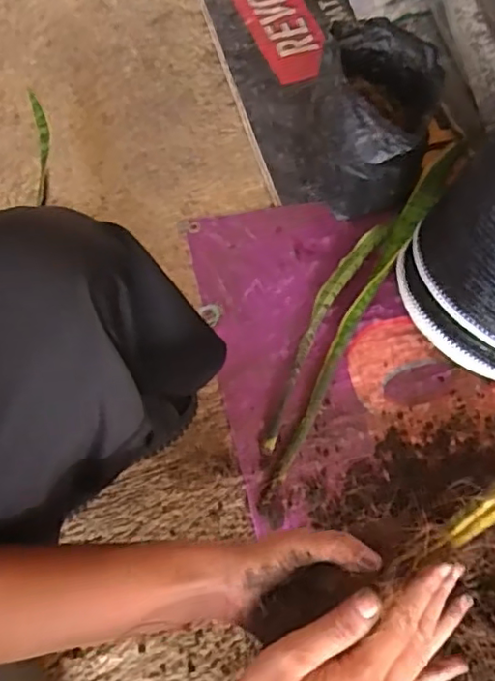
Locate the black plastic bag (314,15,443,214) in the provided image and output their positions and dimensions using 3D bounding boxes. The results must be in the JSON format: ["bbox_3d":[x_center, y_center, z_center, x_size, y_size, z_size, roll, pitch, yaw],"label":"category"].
[{"bbox_3d":[0.179,-0.317,0.897,0.168,0.179,0.194,8,64,0],"label":"black plastic bag"}]

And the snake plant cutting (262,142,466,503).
[{"bbox_3d":[0.150,-0.065,0.868,0.075,0.032,0.627,28,63,10],"label":"snake plant cutting"}]

